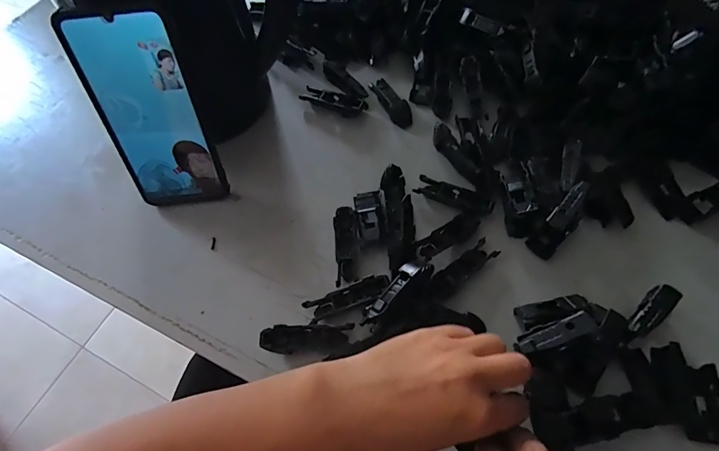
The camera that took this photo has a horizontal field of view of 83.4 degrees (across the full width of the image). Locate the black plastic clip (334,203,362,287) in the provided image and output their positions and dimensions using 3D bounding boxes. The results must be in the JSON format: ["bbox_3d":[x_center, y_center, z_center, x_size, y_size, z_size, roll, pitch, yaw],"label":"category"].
[{"bbox_3d":[-0.010,0.017,0.355,0.022,0.014,0.070,-4,61,0],"label":"black plastic clip"}]

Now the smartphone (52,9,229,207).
[{"bbox_3d":[-0.167,-0.084,0.330,0.075,0.163,0.009,-9,43,-5],"label":"smartphone"}]

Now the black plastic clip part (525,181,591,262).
[{"bbox_3d":[0.173,-0.005,0.345,0.024,0.015,0.072,35,94,19],"label":"black plastic clip part"}]

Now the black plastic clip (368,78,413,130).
[{"bbox_3d":[0.035,-0.134,0.435,0.019,0.015,0.070,-26,63,-12],"label":"black plastic clip"}]

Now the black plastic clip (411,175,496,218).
[{"bbox_3d":[0.088,-0.027,0.375,0.071,0.010,0.022,25,65,15],"label":"black plastic clip"}]

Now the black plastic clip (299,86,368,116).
[{"bbox_3d":[-0.028,-0.136,0.436,0.072,0.018,0.022,19,63,12],"label":"black plastic clip"}]

